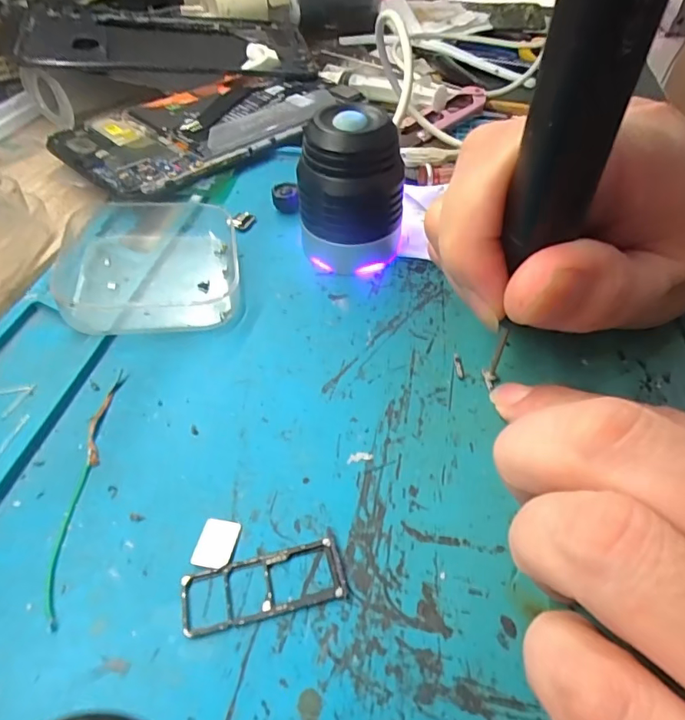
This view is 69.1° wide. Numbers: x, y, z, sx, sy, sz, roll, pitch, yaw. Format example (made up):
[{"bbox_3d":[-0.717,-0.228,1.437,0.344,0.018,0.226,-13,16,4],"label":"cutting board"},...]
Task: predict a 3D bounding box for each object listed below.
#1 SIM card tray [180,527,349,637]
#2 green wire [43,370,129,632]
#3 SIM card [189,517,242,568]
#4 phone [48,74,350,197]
[{"bbox_3d":[-0.019,0.053,0.120,0.039,0.004,0.016,-9,50,-10],"label":"SIM card tray"},{"bbox_3d":[-0.072,0.032,0.139,0.007,0.004,0.078,-2,49,-5],"label":"green wire"},{"bbox_3d":[-0.032,0.047,0.127,0.010,0.004,0.013,9,43,8],"label":"SIM card"},{"bbox_3d":[-0.071,-0.135,0.278,0.160,0.010,0.078,-34,56,-28],"label":"phone"}]

